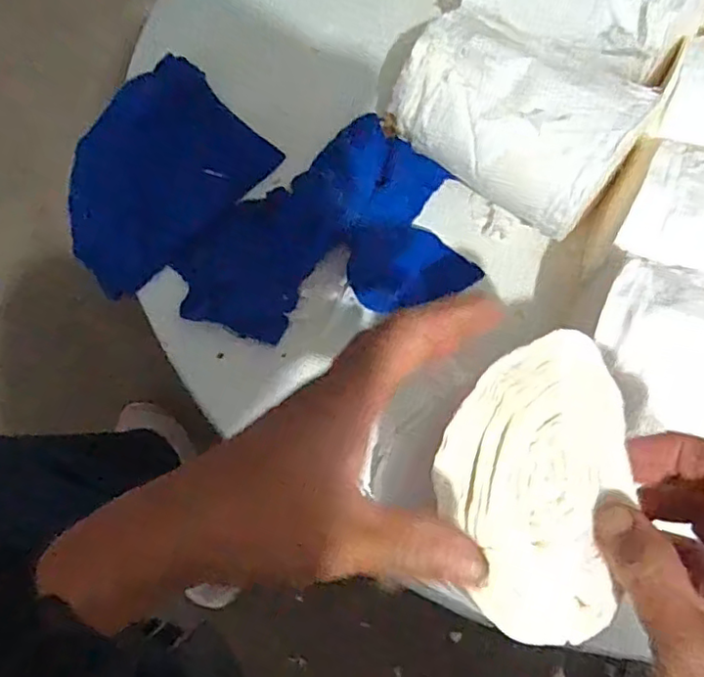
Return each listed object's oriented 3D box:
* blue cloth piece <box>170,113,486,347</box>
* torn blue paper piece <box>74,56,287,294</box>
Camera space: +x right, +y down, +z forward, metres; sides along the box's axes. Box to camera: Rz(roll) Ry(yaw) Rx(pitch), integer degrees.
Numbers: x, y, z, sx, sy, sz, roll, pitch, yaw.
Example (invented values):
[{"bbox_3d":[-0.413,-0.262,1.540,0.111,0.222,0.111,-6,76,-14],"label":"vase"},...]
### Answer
[{"bbox_3d":[-0.024,-0.076,0.461,0.209,0.025,0.148,-18,71,-8],"label":"blue cloth piece"},{"bbox_3d":[-0.157,-0.130,0.483,0.128,0.033,0.170,43,74,13],"label":"torn blue paper piece"}]

